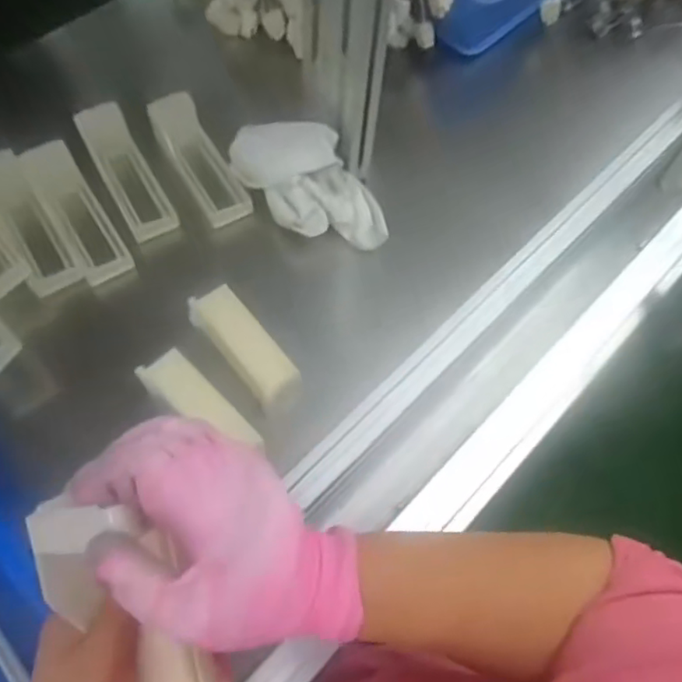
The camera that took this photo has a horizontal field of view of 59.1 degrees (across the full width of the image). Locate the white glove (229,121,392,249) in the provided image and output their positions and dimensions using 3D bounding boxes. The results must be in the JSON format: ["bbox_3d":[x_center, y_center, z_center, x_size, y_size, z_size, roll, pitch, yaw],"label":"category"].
[{"bbox_3d":[-0.034,-0.170,0.658,0.106,0.056,0.190,-35,71,-18],"label":"white glove"}]

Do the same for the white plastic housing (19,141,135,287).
[{"bbox_3d":[-0.281,-0.137,0.645,0.050,0.027,0.161,-29,83,-16],"label":"white plastic housing"}]

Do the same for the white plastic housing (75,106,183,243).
[{"bbox_3d":[-0.237,-0.186,0.672,0.055,0.035,0.160,-25,84,-15],"label":"white plastic housing"}]

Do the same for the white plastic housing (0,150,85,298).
[{"bbox_3d":[-0.326,-0.123,0.622,0.051,0.041,0.164,-30,69,-17],"label":"white plastic housing"}]

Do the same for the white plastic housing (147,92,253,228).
[{"bbox_3d":[-0.160,-0.204,0.686,0.052,0.028,0.157,-31,91,-17],"label":"white plastic housing"}]

